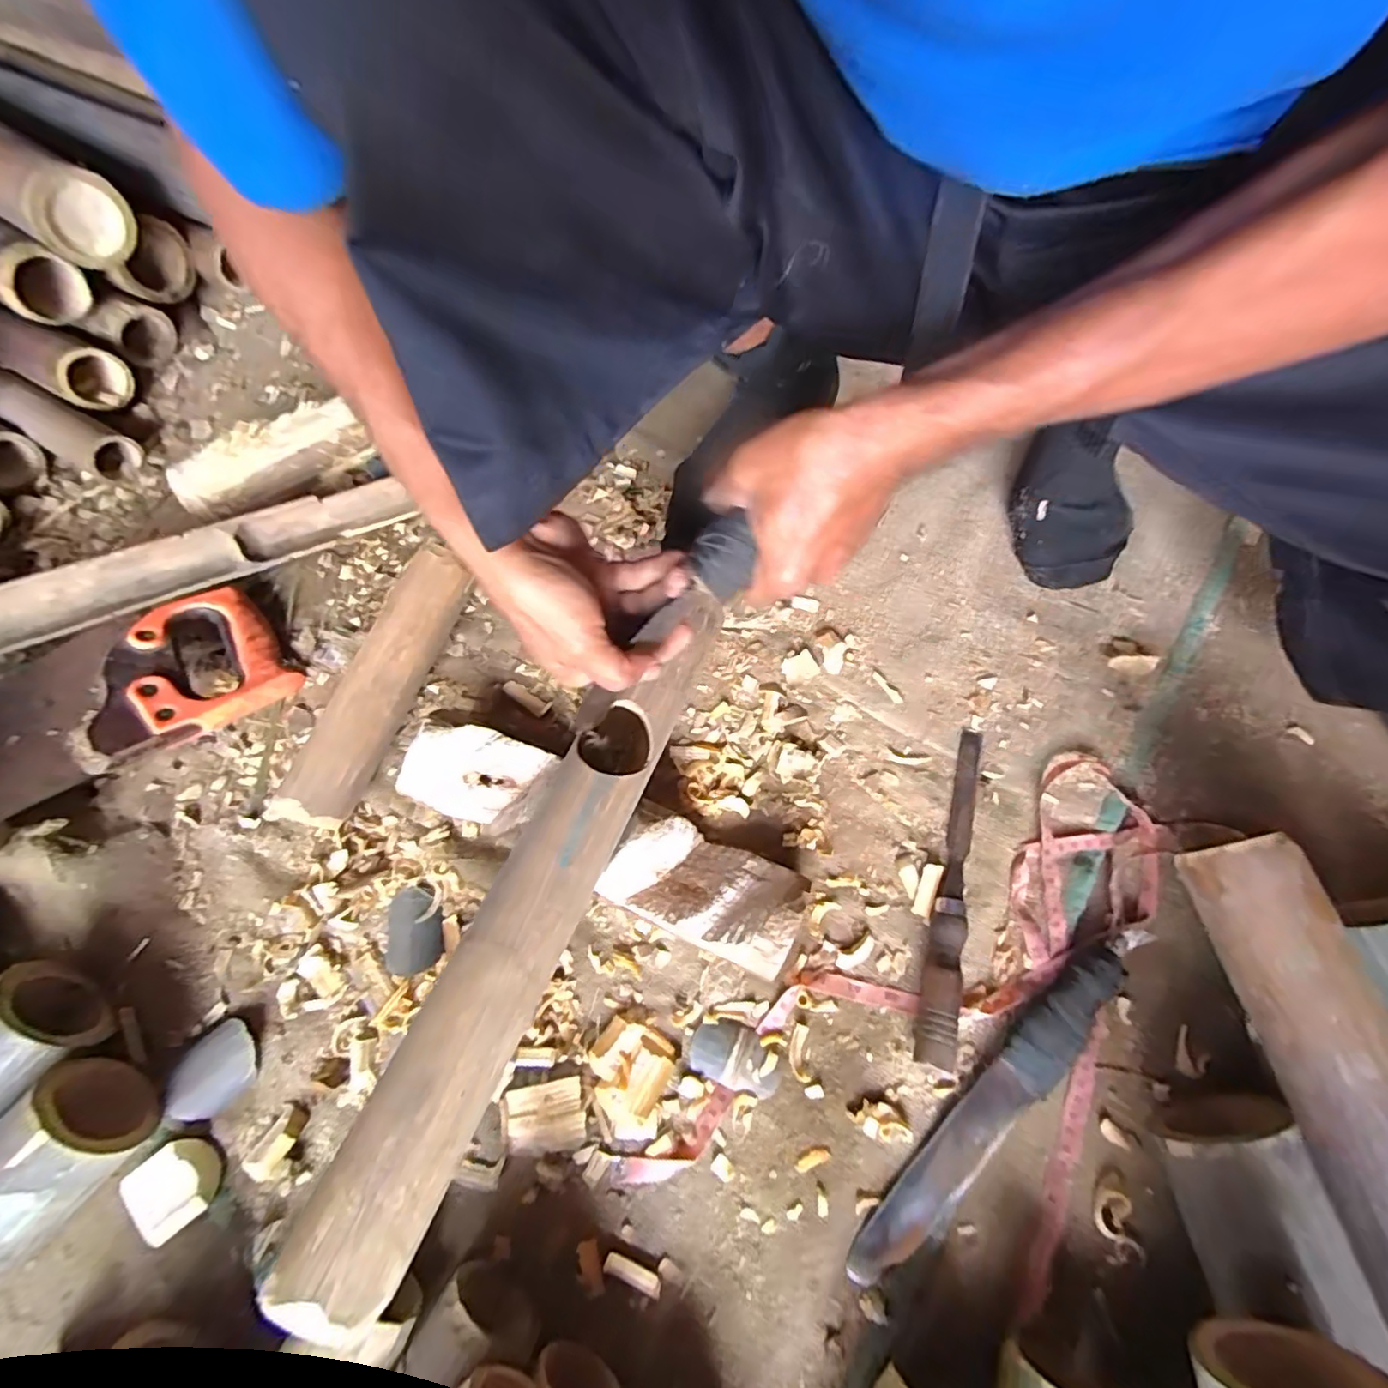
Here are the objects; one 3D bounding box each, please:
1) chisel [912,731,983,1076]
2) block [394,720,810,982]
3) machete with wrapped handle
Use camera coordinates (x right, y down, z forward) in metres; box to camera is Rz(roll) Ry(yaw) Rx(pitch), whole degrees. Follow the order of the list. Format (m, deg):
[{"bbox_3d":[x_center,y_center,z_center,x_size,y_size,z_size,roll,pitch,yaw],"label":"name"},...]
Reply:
[{"bbox_3d":[0.187,0.132,0.438,0.021,0.034,0.236,16,70,7],"label":"chisel"},{"bbox_3d":[-0.068,0.102,0.447,0.296,0.057,0.071,23,71,10],"label":"block"},{"bbox_3d":[0.196,0.252,0.393,0.273,0.020,0.037,-41,73,-13],"label":"machete with wrapped handle"}]

